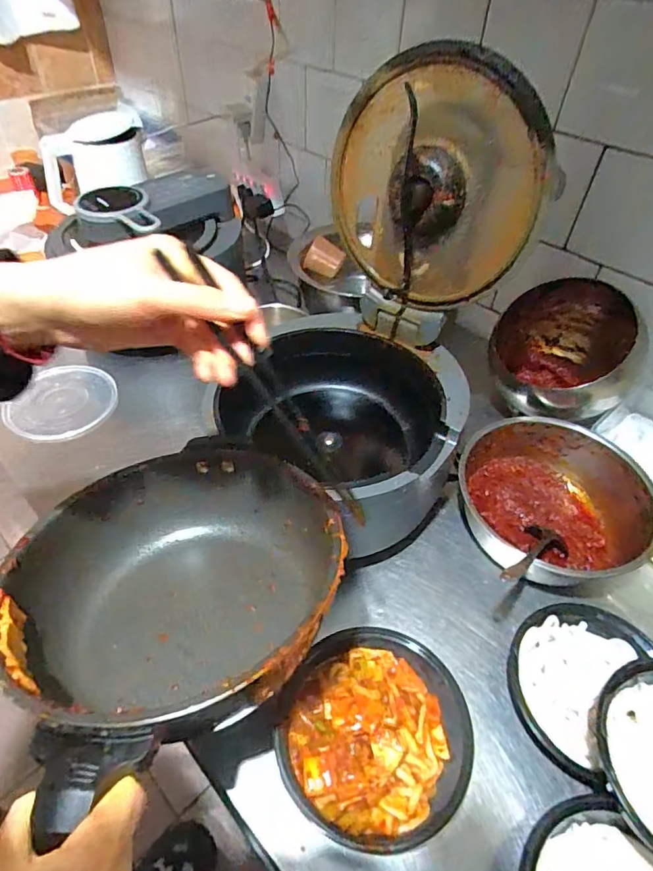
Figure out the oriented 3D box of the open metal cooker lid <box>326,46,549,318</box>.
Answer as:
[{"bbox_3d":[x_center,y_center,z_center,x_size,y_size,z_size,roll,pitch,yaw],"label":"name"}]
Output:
[{"bbox_3d":[0.109,-0.280,0.579,0.272,0.263,0.055,16,35,31],"label":"open metal cooker lid"}]

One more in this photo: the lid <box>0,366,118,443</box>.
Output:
[{"bbox_3d":[-0.446,-0.053,0.842,0.161,0.026,0.170,2,46,-2],"label":"lid"}]

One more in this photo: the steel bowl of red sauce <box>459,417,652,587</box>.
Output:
[{"bbox_3d":[0.303,0.084,0.662,0.211,0.088,0.236,-22,51,-22],"label":"steel bowl of red sauce"}]

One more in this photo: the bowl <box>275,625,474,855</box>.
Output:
[{"bbox_3d":[0.045,0.281,0.471,0.178,0.097,0.175,2,46,-2],"label":"bowl"}]

